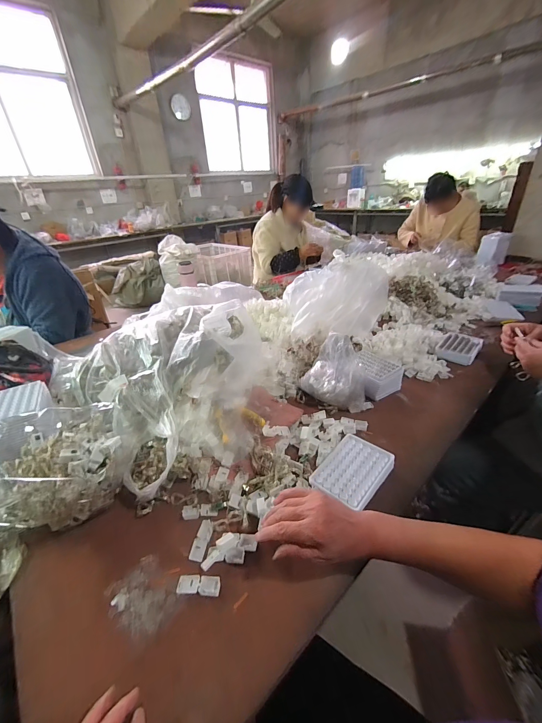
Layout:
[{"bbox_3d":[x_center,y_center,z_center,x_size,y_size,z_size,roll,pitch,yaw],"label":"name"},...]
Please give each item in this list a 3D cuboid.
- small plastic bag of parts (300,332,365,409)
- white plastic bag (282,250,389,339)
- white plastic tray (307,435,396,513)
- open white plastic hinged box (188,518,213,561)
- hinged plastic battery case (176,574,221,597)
[{"bbox_3d":[0.141,0.022,0.683,0.146,0.136,0.112,2,31,10],"label":"small plastic bag of parts"},{"bbox_3d":[0.189,-0.191,0.911,0.288,0.221,0.160,-11,31,-11],"label":"white plastic bag"},{"bbox_3d":[0.142,0.188,0.515,0.099,0.012,0.129,24,46,38],"label":"white plastic tray"},{"bbox_3d":[-0.103,0.265,0.439,0.021,0.004,0.056,2,31,10],"label":"open white plastic hinged box"},{"bbox_3d":[-0.096,0.296,0.391,0.058,0.006,0.022,0,31,7],"label":"hinged plastic battery case"}]

